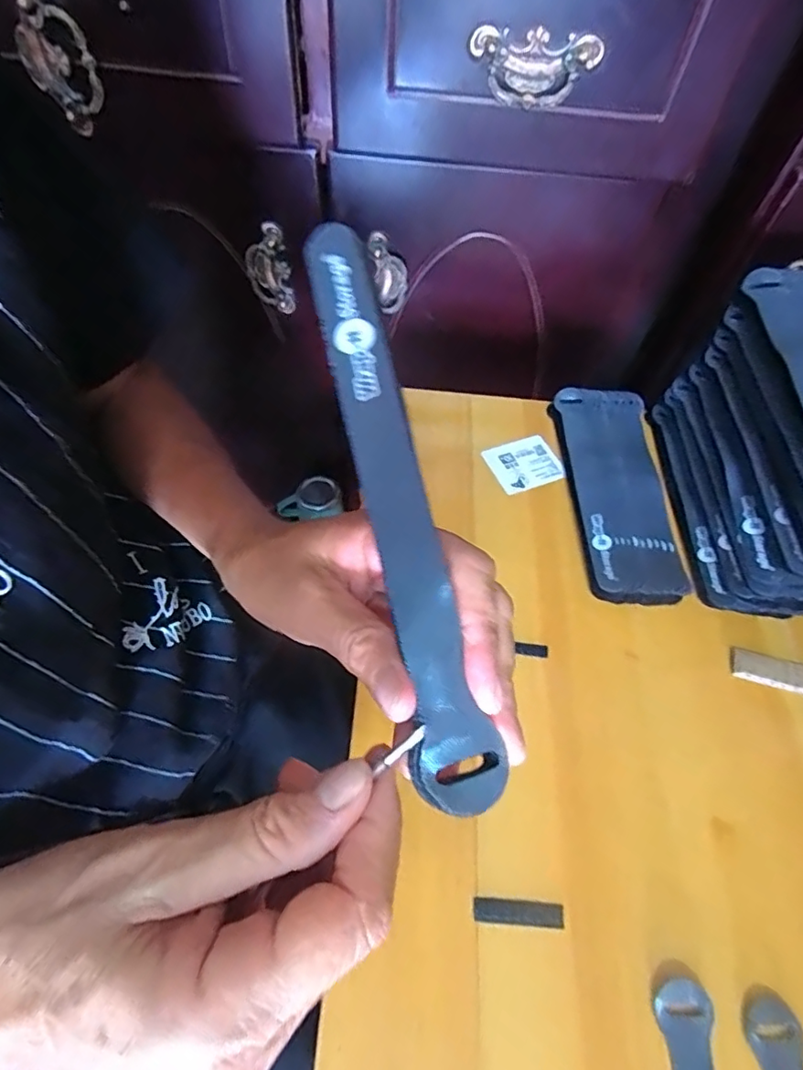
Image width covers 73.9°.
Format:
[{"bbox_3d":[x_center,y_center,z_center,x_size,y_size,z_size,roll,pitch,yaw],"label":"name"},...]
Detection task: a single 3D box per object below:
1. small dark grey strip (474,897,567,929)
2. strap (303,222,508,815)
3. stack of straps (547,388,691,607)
[{"bbox_3d":[0.061,0.196,0.277,0.047,0.004,0.010,6,58,-1],"label":"small dark grey strip"},{"bbox_3d":[-0.003,-0.014,0.174,0.024,0.009,0.197,-12,80,-11],"label":"strap"},{"bbox_3d":[0.170,-0.039,0.423,0.076,0.017,0.198,3,58,-3],"label":"stack of straps"}]

